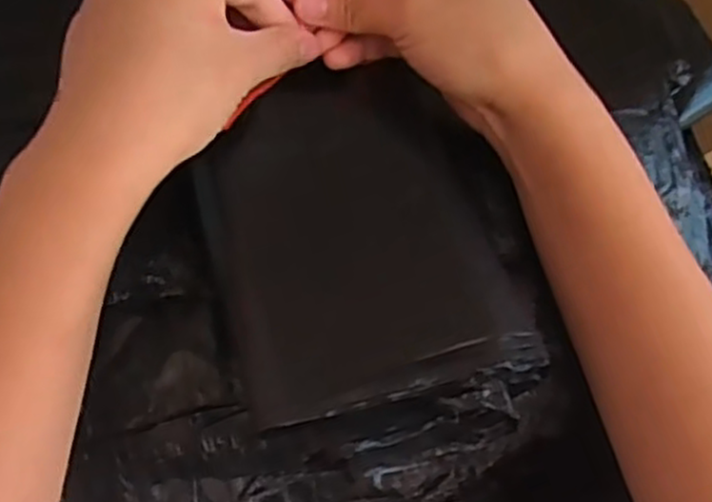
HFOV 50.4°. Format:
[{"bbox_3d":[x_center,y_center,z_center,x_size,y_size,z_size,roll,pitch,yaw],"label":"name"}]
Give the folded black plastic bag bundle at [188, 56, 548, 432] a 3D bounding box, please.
[{"bbox_3d":[-0.003,-0.013,0.274,0.100,0.014,0.138,-13,60,-10],"label":"folded black plastic bag bundle"}]

